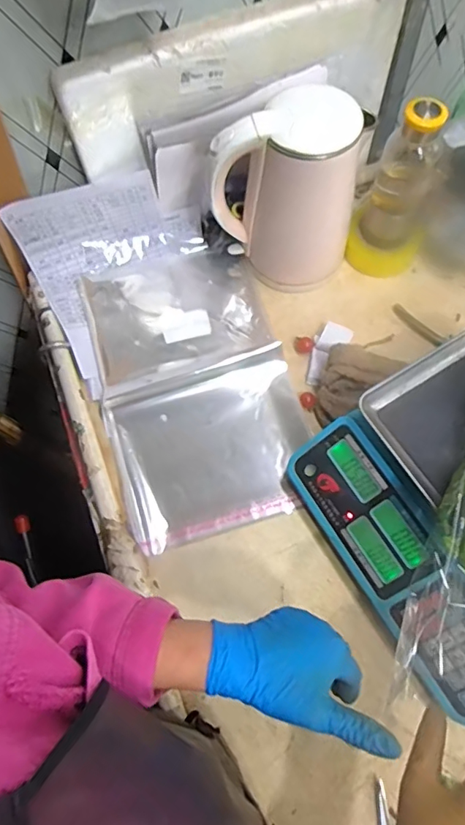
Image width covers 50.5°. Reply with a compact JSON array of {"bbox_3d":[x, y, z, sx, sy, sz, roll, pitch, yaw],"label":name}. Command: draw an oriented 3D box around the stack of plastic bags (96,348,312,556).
[{"bbox_3d":[-0.025,0.039,0.643,0.255,0.015,0.223,-18,67,-5],"label":"stack of plastic bags"}]

